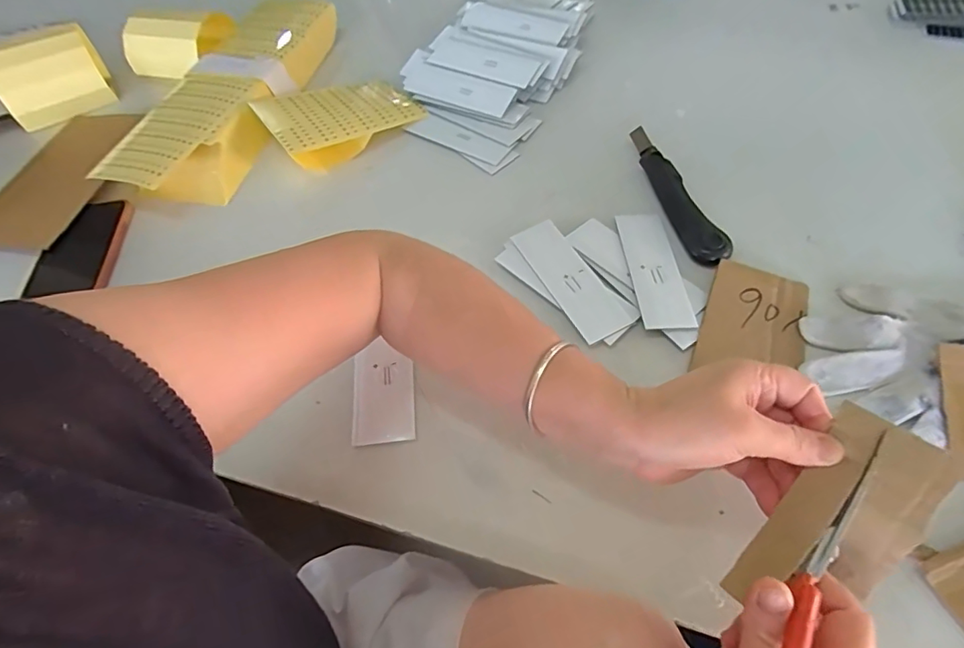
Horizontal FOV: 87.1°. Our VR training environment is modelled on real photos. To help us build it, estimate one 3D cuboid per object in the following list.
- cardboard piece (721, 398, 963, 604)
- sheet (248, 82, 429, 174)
[{"bbox_3d":[0.185,0.105,0.258,0.058,0.018,0.118,38,86,14],"label":"cardboard piece"},{"bbox_3d":[-0.165,-0.245,0.593,0.166,0.041,0.127,-35,61,-15],"label":"sheet"}]

